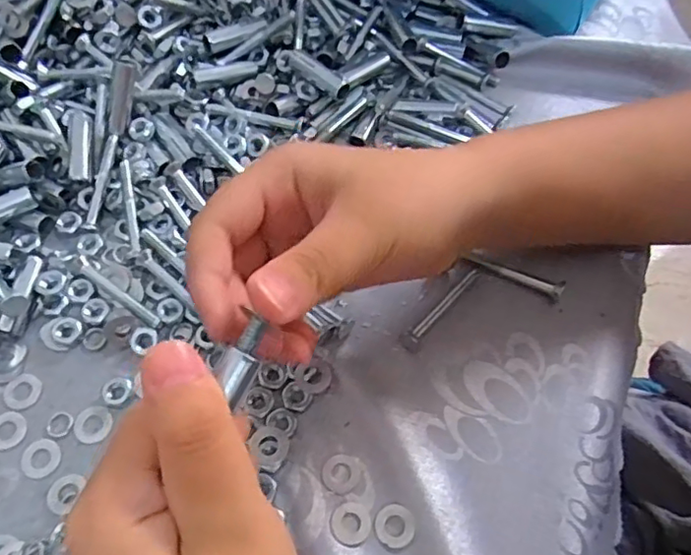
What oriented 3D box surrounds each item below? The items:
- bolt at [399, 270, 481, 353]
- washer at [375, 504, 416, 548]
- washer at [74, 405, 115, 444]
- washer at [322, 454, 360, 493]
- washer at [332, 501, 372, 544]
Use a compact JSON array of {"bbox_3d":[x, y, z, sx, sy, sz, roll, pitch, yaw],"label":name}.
[{"bbox_3d":[0.049,0.014,0.286,0.010,0.009,0.058,41,68,17],"label":"bolt"},{"bbox_3d":[0.021,0.103,0.239,0.017,0.004,0.016,1,63,-2],"label":"washer"},{"bbox_3d":[-0.113,0.065,0.256,0.016,0.004,0.016,26,65,11],"label":"washer"},{"bbox_3d":[-0.002,0.085,0.249,0.016,0.004,0.016,1,63,-2],"label":"washer"},{"bbox_3d":[0.003,0.102,0.239,0.017,0.004,0.016,1,63,-2],"label":"washer"}]

